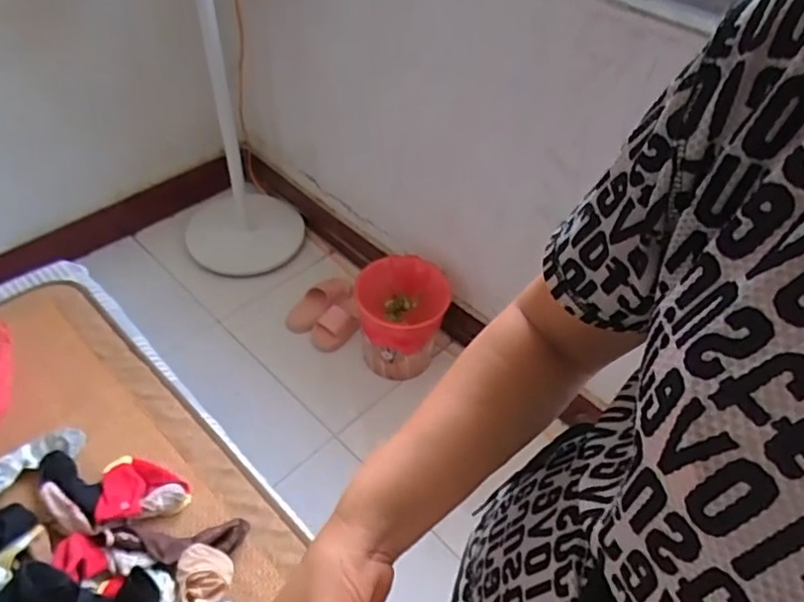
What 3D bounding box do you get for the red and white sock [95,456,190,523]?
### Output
[{"bbox_3d":[-0.371,0.261,0.852,0.114,0.039,0.101,-11,50,-14],"label":"red and white sock"}]

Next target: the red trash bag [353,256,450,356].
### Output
[{"bbox_3d":[-0.008,0.006,1.495,0.222,0.139,0.244,18,49,12],"label":"red trash bag"}]

